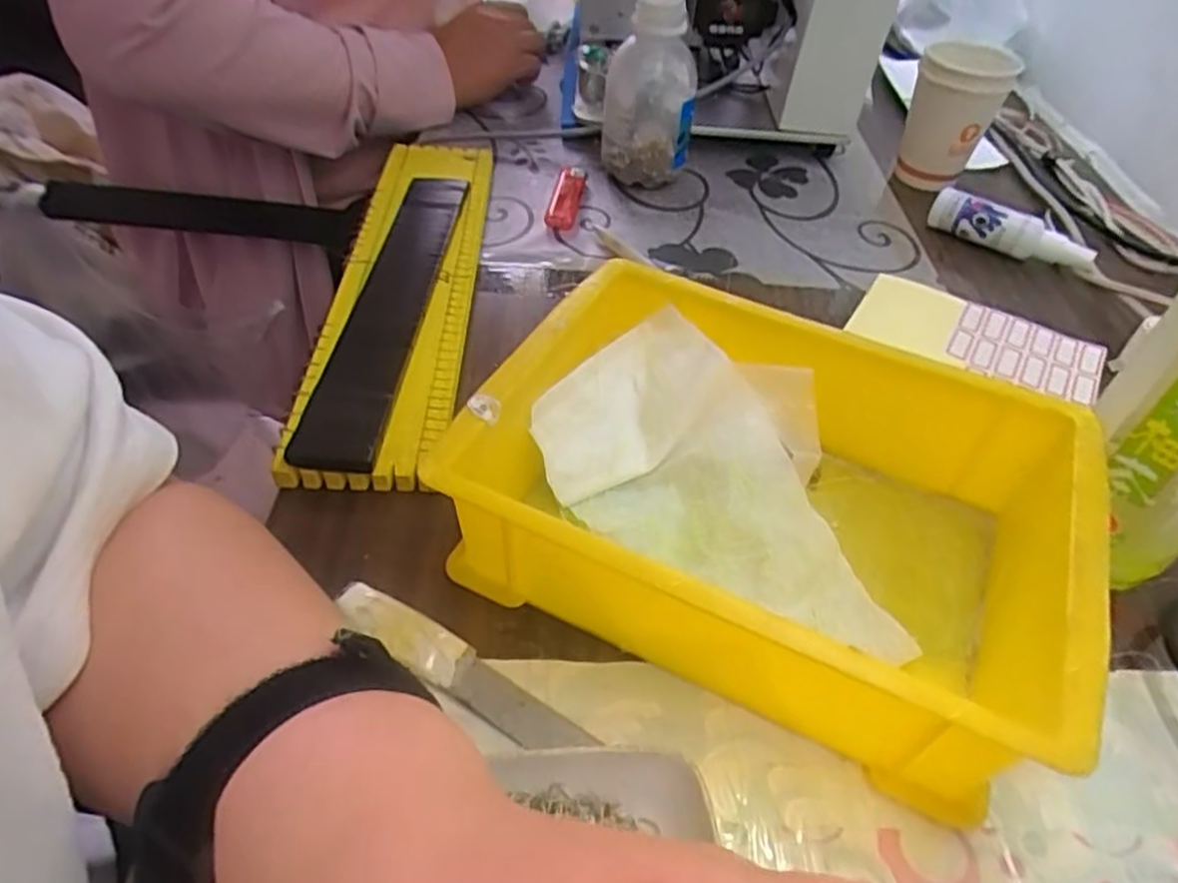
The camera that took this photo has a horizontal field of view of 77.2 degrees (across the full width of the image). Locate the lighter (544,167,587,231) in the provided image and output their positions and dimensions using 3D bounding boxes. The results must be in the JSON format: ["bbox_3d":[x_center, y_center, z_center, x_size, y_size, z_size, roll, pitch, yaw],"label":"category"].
[{"bbox_3d":[-0.017,-0.191,0.569,0.022,0.010,0.096,7,46,3],"label":"lighter"}]

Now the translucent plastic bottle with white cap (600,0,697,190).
[{"bbox_3d":[0.048,-0.286,0.560,0.067,0.188,0.072,1,46,-2],"label":"translucent plastic bottle with white cap"}]

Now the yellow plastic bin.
[{"bbox_3d":[0.077,0.026,0.324,0.236,0.075,0.169,21,49,16],"label":"yellow plastic bin"}]

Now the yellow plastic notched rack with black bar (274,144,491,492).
[{"bbox_3d":[-0.115,-0.104,0.473,0.081,0.033,0.339,1,46,-3],"label":"yellow plastic notched rack with black bar"}]

